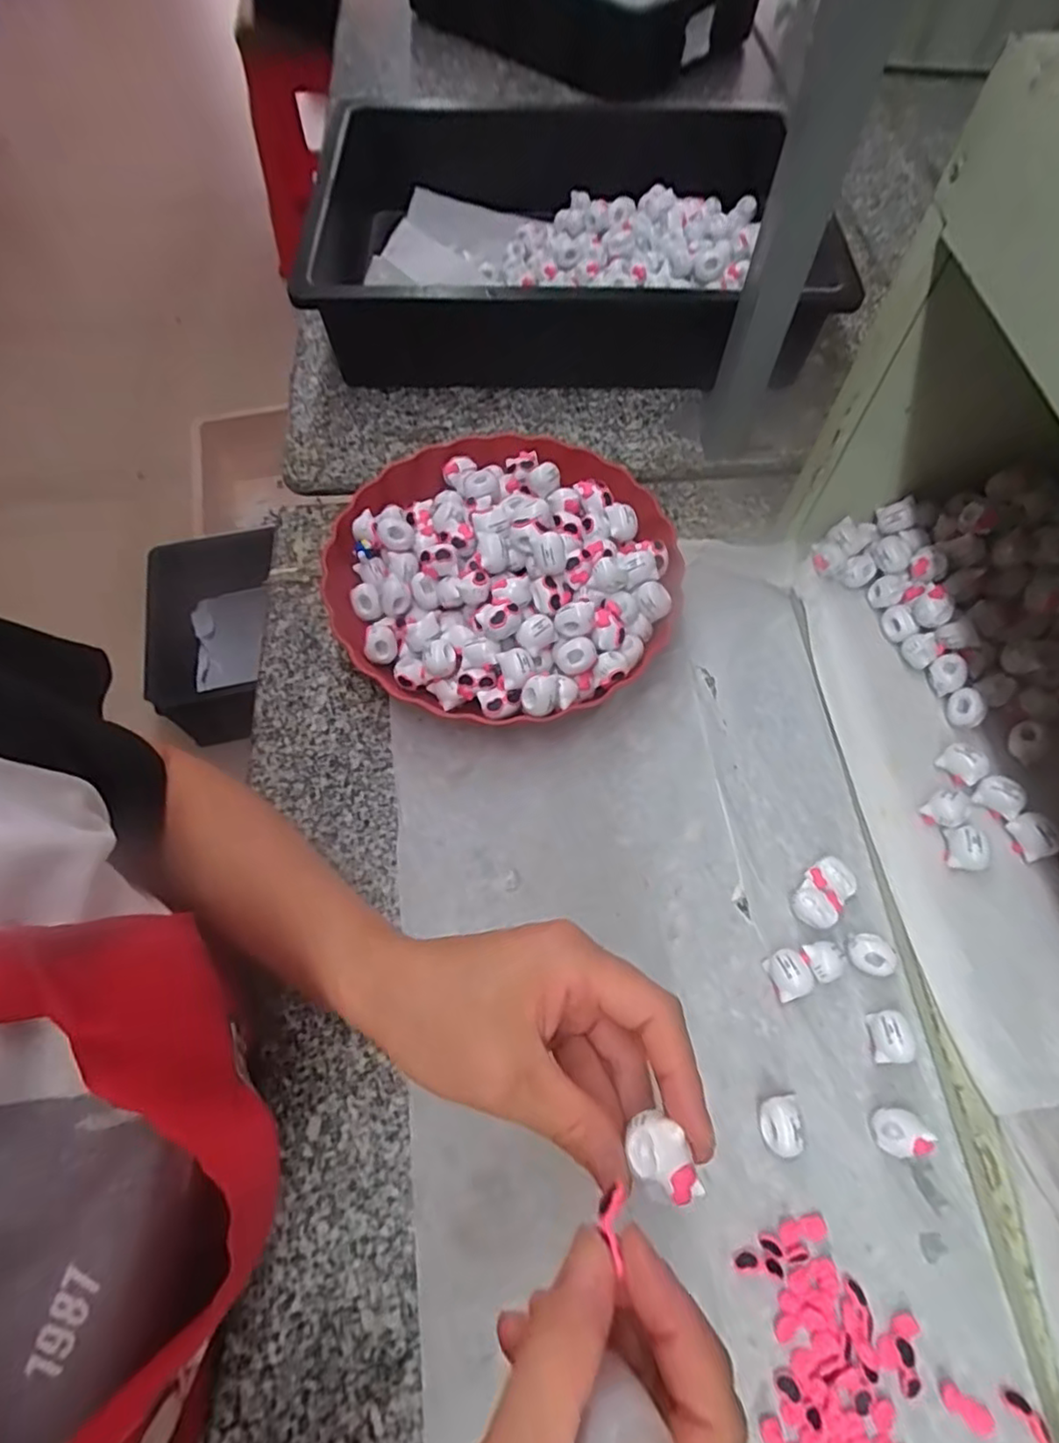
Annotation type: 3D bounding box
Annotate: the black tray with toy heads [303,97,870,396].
[{"bbox_3d":[0.030,-0.445,0.597,0.437,0.103,0.298,-1,64,2],"label":"black tray with toy heads"}]

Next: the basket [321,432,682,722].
[{"bbox_3d":[-0.018,-0.111,0.449,0.236,0.076,0.223,-1,64,2],"label":"basket"}]

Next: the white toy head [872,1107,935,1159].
[{"bbox_3d":[0.190,0.210,0.325,0.023,0.018,0.022,-1,64,2],"label":"white toy head"}]

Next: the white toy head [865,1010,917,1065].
[{"bbox_3d":[0.196,0.172,0.345,0.020,0.018,0.024,-6,64,-1],"label":"white toy head"}]

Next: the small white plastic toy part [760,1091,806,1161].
[{"bbox_3d":[0.129,0.208,0.328,0.019,0.018,0.027,5,65,4],"label":"small white plastic toy part"}]

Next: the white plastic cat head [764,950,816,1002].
[{"bbox_3d":[0.146,0.143,0.358,0.022,0.019,0.024,-19,65,-7],"label":"white plastic cat head"}]

